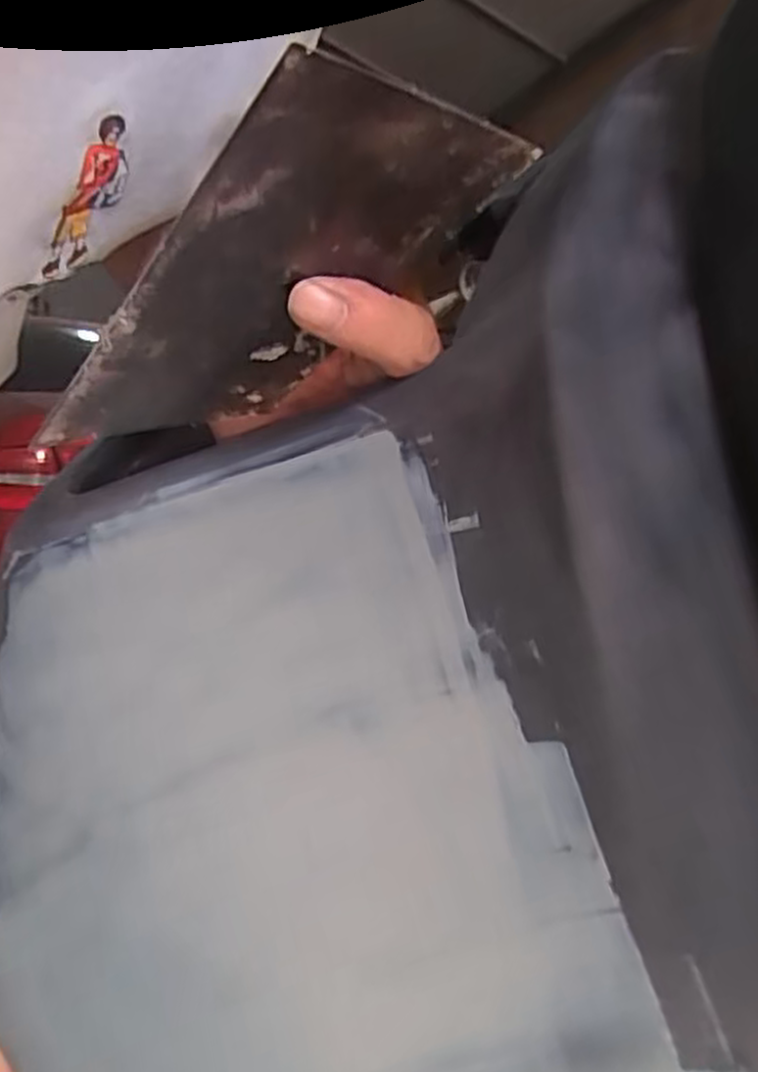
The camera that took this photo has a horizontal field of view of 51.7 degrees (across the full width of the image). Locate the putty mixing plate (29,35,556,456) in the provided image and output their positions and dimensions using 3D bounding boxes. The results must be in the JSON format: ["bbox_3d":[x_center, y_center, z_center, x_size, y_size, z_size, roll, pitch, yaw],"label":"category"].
[{"bbox_3d":[-0.029,-0.061,0.207,0.074,0.004,0.134,-6,-19,-43],"label":"putty mixing plate"}]

